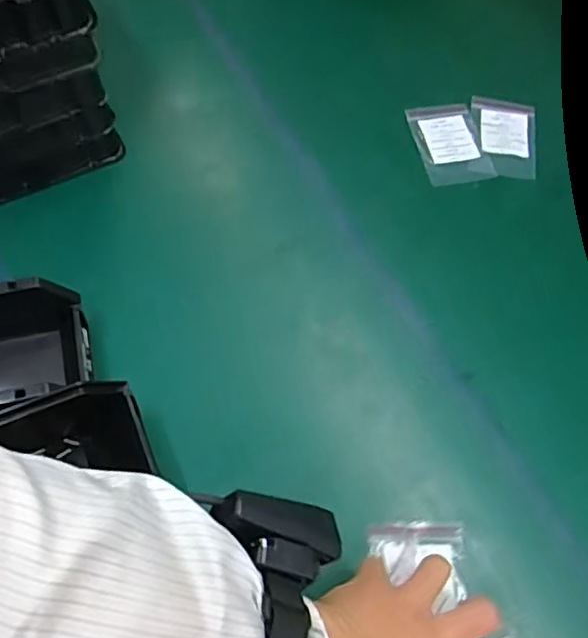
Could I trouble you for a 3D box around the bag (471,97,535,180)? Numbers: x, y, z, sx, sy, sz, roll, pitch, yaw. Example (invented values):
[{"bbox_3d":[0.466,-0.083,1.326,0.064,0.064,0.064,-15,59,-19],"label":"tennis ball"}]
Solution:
[{"bbox_3d":[0.220,-0.193,0.651,0.066,0.006,0.106,10,61,3],"label":"bag"}]

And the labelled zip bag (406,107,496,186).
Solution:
[{"bbox_3d":[0.162,-0.183,0.642,0.069,0.006,0.099,-10,62,-8],"label":"labelled zip bag"}]

